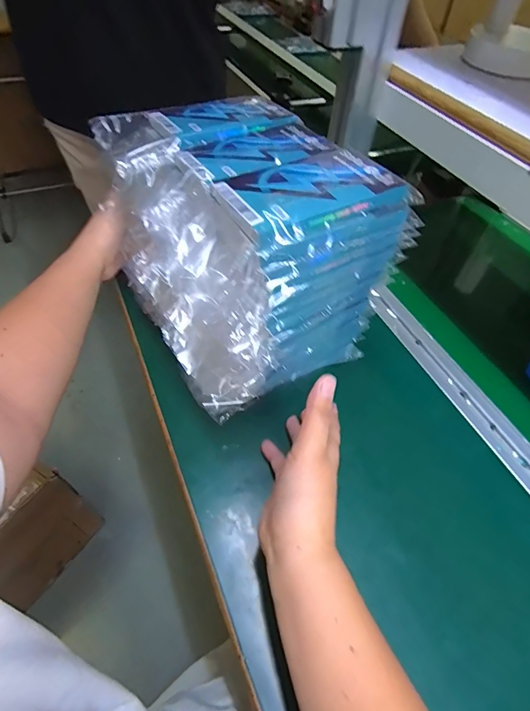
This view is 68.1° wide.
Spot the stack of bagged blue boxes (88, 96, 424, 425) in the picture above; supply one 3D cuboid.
[{"bbox_3d":[-0.030,-0.122,0.396,0.197,0.174,0.274,-27,60,-16],"label":"stack of bagged blue boxes"}]

